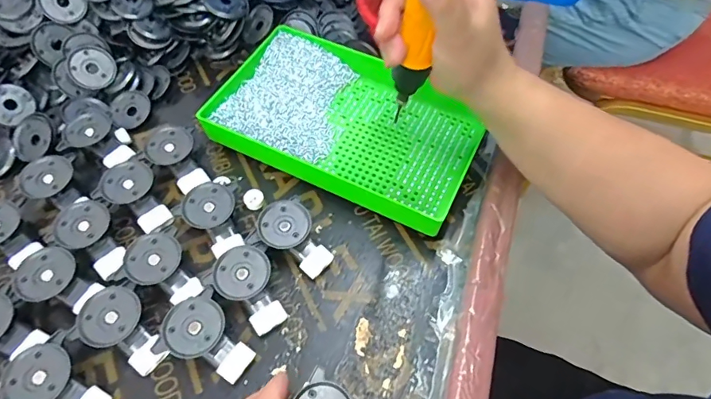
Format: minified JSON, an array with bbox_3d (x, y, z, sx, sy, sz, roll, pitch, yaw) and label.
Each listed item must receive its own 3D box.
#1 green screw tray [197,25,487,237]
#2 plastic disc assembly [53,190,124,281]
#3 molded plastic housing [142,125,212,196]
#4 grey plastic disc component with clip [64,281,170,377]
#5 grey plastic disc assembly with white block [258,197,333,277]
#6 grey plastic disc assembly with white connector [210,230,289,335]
[{"bbox_3d":[-0.008,-0.075,0.440,0.244,0.041,0.155,23,61,14],"label":"green screw tray"},{"bbox_3d":[-0.218,0.031,0.374,0.043,0.022,0.067,-38,66,-21],"label":"plastic disc assembly"},{"bbox_3d":[-0.167,-0.034,0.418,0.045,0.029,0.067,-19,60,-12],"label":"molded plastic housing"},{"bbox_3d":[-0.170,0.096,0.336,0.065,0.029,0.048,23,61,14],"label":"grey plastic disc component with clip"},{"bbox_3d":[-0.051,0.034,0.373,0.042,0.034,0.063,-30,63,-17],"label":"grey plastic disc assembly with white block"},{"bbox_3d":[-0.078,0.067,0.355,0.048,0.030,0.065,-38,66,-21],"label":"grey plastic disc assembly with white connector"}]

